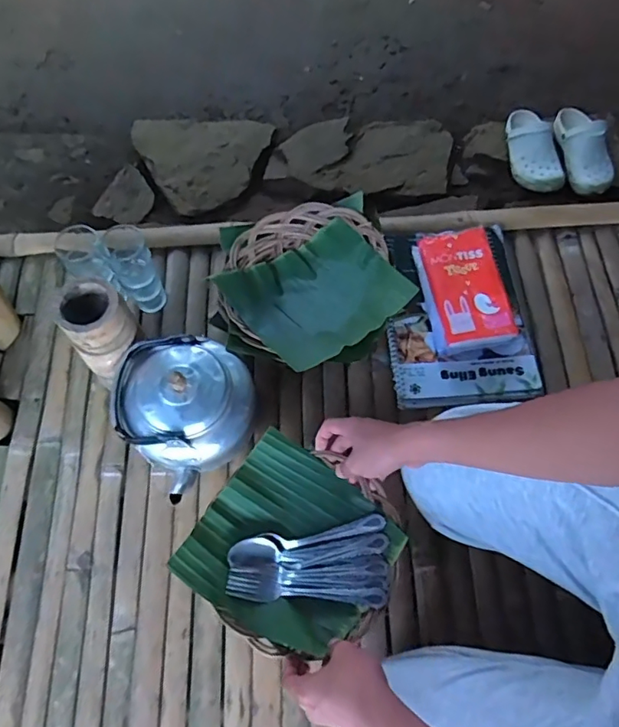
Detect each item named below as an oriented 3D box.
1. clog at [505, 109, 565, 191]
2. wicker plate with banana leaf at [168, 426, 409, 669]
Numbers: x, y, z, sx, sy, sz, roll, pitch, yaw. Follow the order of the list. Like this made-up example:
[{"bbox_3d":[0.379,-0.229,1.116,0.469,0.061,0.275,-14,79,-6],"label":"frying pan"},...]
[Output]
[{"bbox_3d":[0.551,-0.541,1.296,0.107,0.080,0.255,-5,67,0],"label":"clog"},{"bbox_3d":[-0.014,0.222,0.643,0.227,0.043,0.219,33,72,15],"label":"wicker plate with banana leaf"}]

